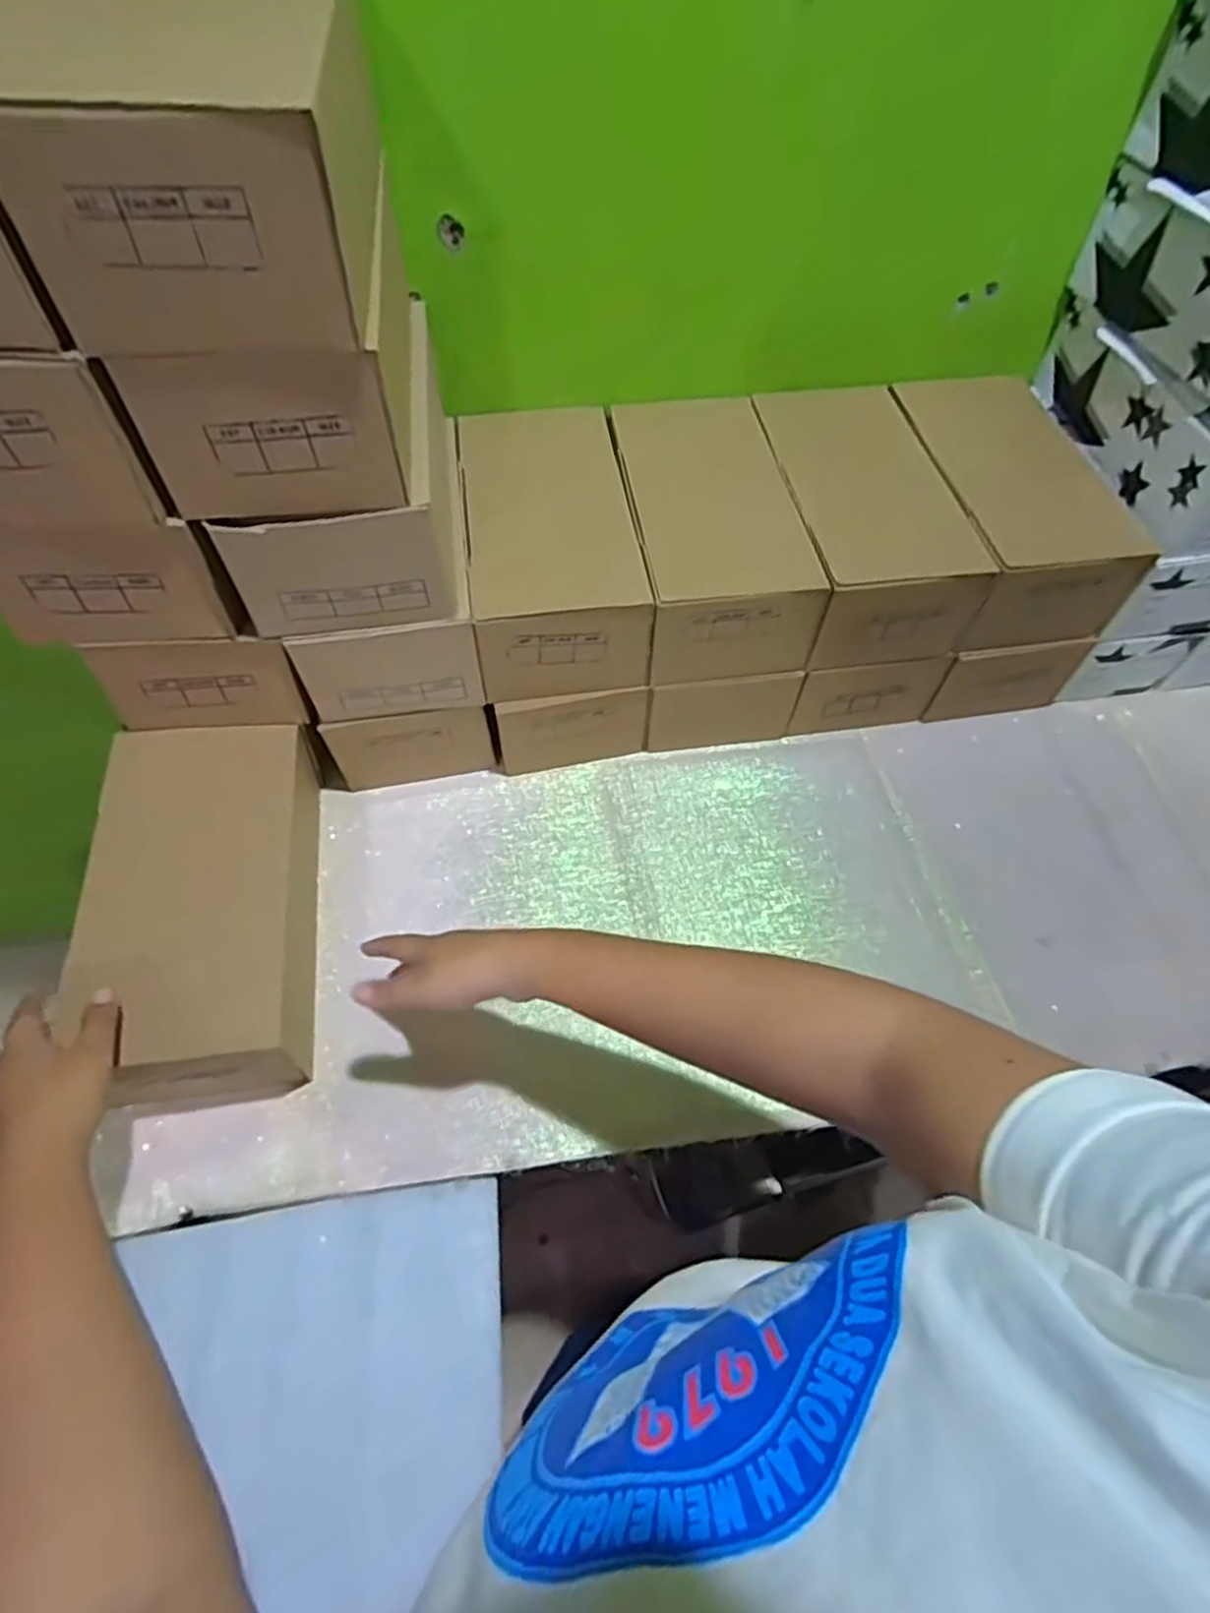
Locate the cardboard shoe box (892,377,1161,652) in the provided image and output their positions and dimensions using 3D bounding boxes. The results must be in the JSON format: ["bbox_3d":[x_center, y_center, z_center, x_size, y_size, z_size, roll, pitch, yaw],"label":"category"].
[{"bbox_3d":[0.370,-0.285,0.700,0.146,0.089,0.268,-5,58,-5],"label":"cardboard shoe box"}]

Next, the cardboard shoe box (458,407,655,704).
[{"bbox_3d":[-0.050,-0.235,0.665,0.136,0.091,0.264,-7,58,-6],"label":"cardboard shoe box"}]

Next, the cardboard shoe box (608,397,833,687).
[{"bbox_3d":[0.091,-0.248,0.684,0.139,0.103,0.265,-7,58,-6],"label":"cardboard shoe box"}]

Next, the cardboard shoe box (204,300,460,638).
[{"bbox_3d":[-0.193,-0.266,0.572,0.141,0.100,0.266,-4,58,-4],"label":"cardboard shoe box"}]

